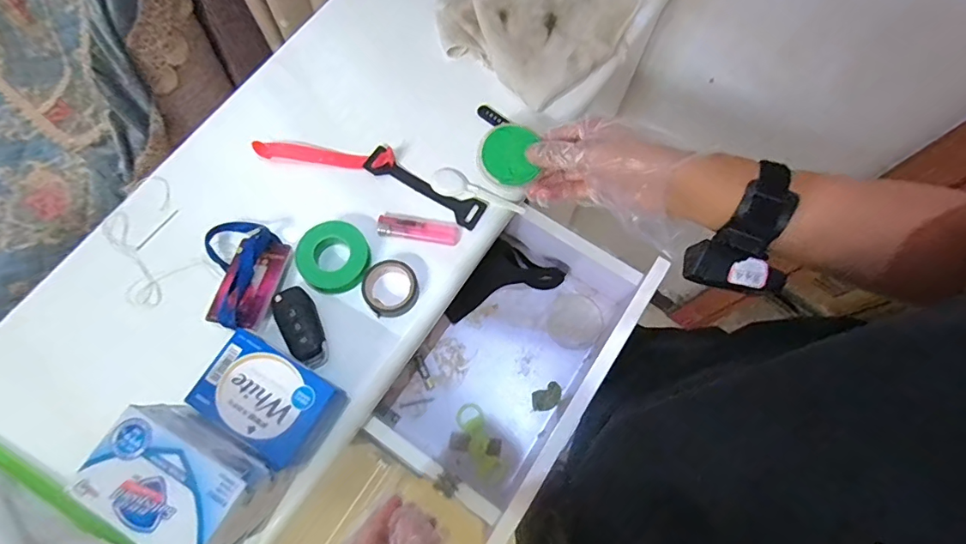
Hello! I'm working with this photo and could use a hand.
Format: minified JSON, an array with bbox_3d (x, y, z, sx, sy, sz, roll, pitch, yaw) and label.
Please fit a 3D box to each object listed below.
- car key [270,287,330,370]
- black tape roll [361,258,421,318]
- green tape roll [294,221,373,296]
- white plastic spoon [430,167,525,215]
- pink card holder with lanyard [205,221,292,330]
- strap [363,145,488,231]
[{"bbox_3d":[-0.165,0.051,0.443,0.032,0.013,0.076,-23,73,-9],"label":"car key"},{"bbox_3d":[-0.086,0.015,0.460,0.052,0.019,0.052,0,71,-1],"label":"black tape roll"},{"bbox_3d":[-0.141,-0.014,0.462,0.065,0.019,0.063,0,71,-1],"label":"green tape roll"},{"bbox_3d":[-0.005,-0.083,0.502,0.099,0.005,0.030,19,72,5],"label":"white plastic spoon"},{"bbox_3d":[-0.232,-0.001,0.457,0.079,0.027,0.099,17,72,4],"label":"pink card holder with lanyard"},{"bbox_3d":[-0.059,-0.087,0.498,0.130,0.011,0.030,29,73,8],"label":"strap"}]

